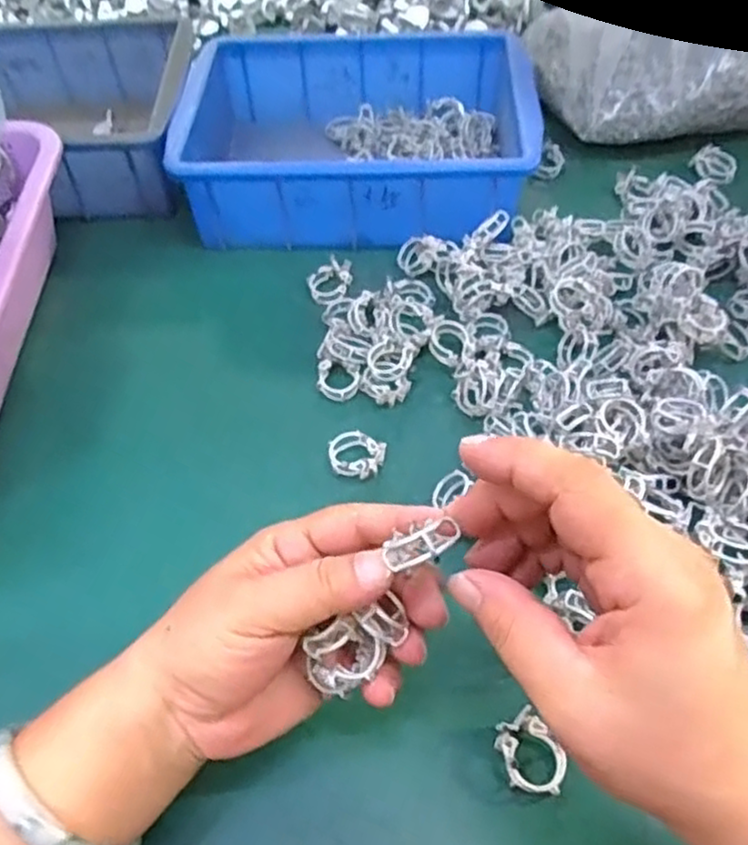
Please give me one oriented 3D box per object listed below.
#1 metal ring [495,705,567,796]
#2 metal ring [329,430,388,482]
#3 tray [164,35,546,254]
[{"bbox_3d":[0.065,0.139,0.292,0.024,0.004,0.032,-30,71,-3],"label":"metal ring"},{"bbox_3d":[-0.010,0.018,0.387,0.031,0.010,0.024,26,61,18],"label":"metal ring"},{"bbox_3d":[-0.011,-0.205,0.515,0.244,0.076,0.178,2,54,3],"label":"tray"}]

